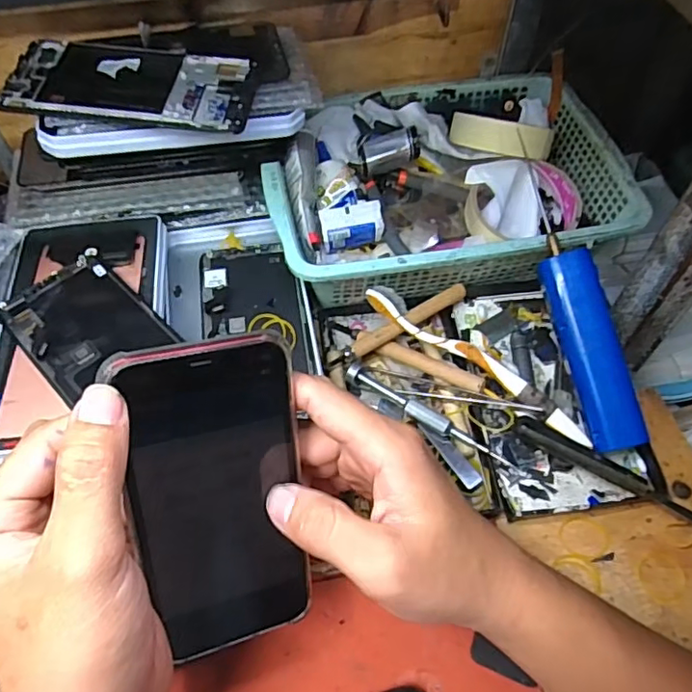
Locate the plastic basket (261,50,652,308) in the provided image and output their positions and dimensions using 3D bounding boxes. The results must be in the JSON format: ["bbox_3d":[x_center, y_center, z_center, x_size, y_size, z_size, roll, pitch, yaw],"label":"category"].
[{"bbox_3d":[0.074,-0.126,0.465,0.269,0.064,0.192,-10,58,-7],"label":"plastic basket"}]

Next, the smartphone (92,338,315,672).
[{"bbox_3d":[-0.055,0.069,0.253,0.071,0.145,0.007,-10,16,-21],"label":"smartphone"}]

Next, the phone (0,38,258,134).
[{"bbox_3d":[-0.136,-0.170,0.370,0.152,0.013,0.070,3,57,2],"label":"phone"}]

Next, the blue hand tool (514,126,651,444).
[{"bbox_3d":[0.153,-0.036,0.384,0.030,0.022,0.209,-12,79,-8],"label":"blue hand tool"}]

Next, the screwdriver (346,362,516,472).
[{"bbox_3d":[0.054,0.048,0.388,0.126,0.014,0.013,30,62,18],"label":"screwdriver"}]

